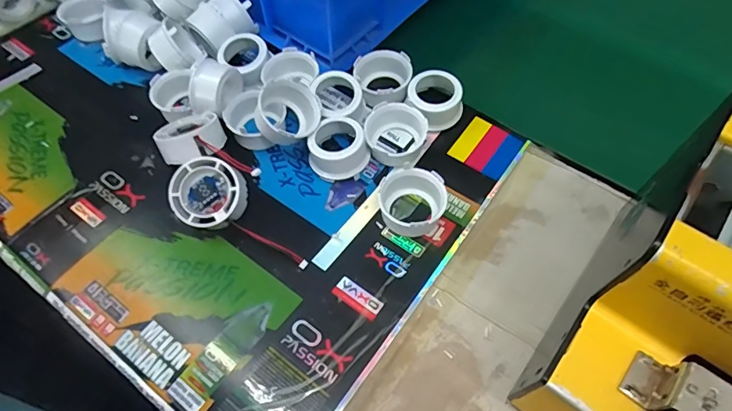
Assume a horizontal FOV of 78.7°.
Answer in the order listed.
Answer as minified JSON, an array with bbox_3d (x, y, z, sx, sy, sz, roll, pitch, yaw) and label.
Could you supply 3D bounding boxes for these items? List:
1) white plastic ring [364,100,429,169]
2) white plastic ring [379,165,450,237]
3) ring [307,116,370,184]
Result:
[{"bbox_3d":[0.026,-0.063,0.394,0.049,0.029,0.053,0,58,0],"label":"white plastic ring"},{"bbox_3d":[0.036,-0.001,0.362,0.055,0.029,0.054,0,58,0],"label":"white plastic ring"},{"bbox_3d":[-0.025,-0.049,0.387,0.048,0.036,0.049,0,58,0],"label":"ring"}]

